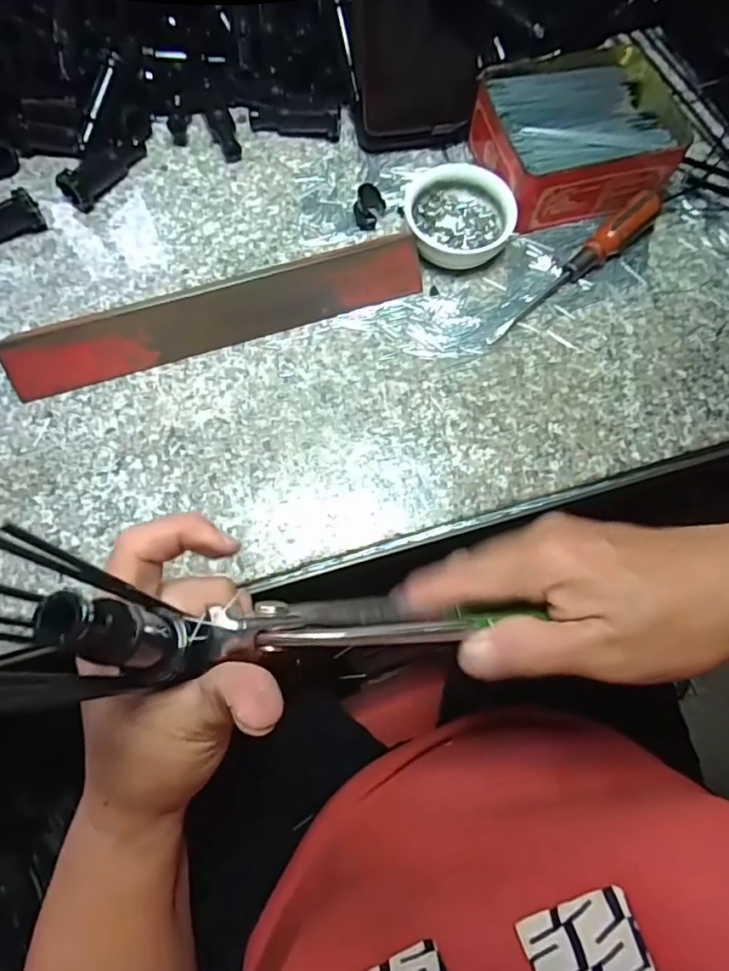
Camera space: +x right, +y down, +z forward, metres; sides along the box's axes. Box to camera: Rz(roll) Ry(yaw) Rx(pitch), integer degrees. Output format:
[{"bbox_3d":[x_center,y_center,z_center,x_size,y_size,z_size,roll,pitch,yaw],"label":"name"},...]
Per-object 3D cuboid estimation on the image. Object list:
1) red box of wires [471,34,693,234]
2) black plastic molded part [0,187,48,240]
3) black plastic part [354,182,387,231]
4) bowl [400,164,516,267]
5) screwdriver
[{"bbox_3d":[0.147,-0.248,0.400,0.128,0.041,0.114,-15,72,-6],"label":"red box of wires"},{"bbox_3d":[-0.244,-0.167,0.369,0.067,0.021,0.016,-29,74,-10],"label":"black plastic molded part"},{"bbox_3d":[0.003,-0.187,0.383,0.016,0.025,0.021,26,73,7],"label":"black plastic part"},{"bbox_3d":[0.062,-0.178,0.378,0.068,0.024,0.069,0,71,-1],"label":"bowl"},{"bbox_3d":[0.137,-0.142,0.371,0.145,0.021,0.018,-39,76,-13],"label":"screwdriver"}]

